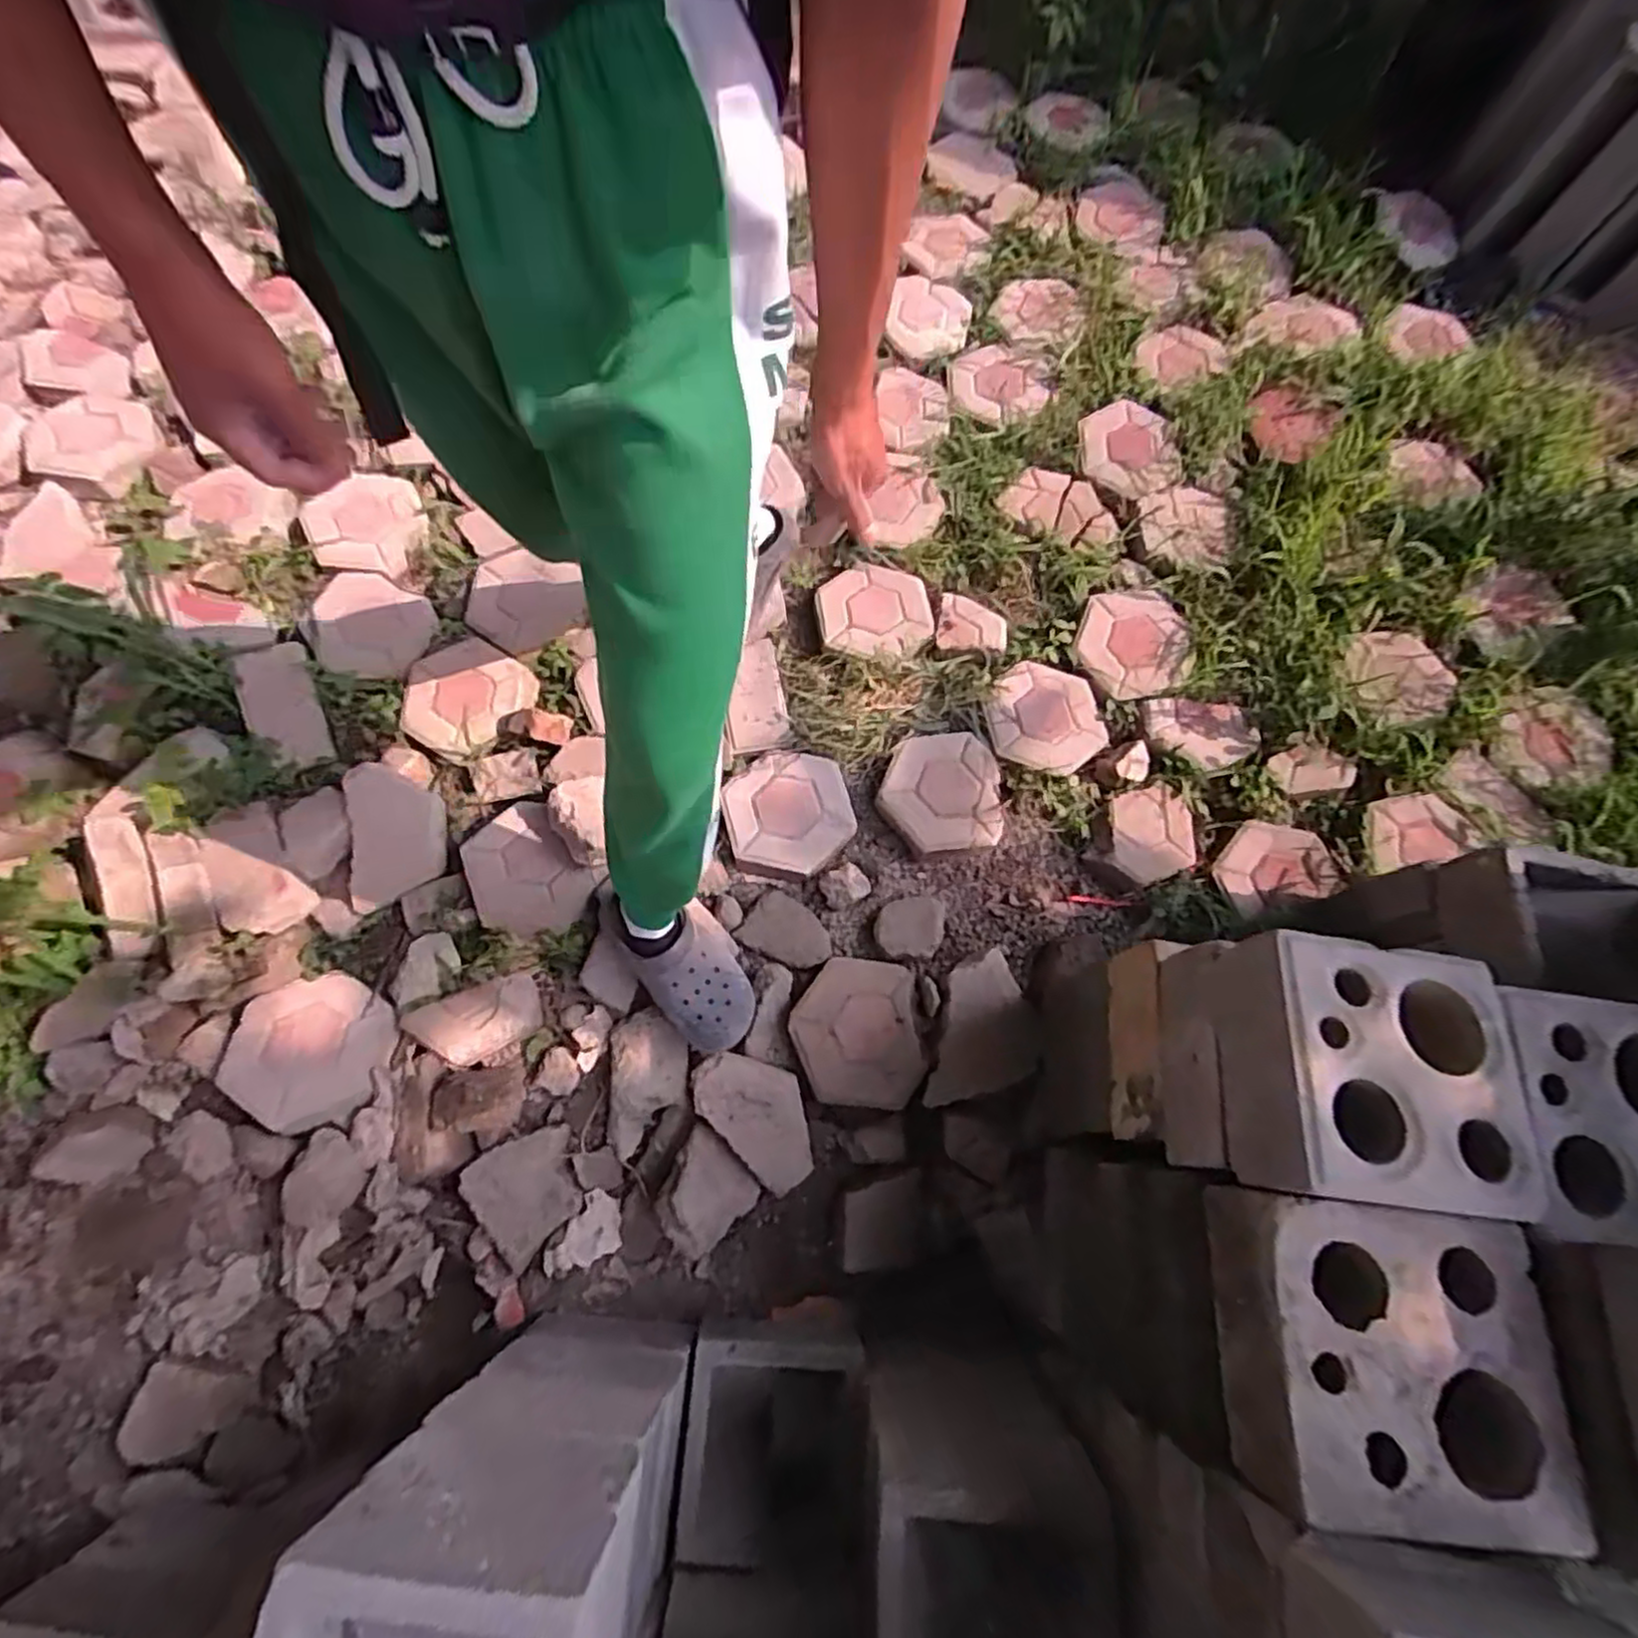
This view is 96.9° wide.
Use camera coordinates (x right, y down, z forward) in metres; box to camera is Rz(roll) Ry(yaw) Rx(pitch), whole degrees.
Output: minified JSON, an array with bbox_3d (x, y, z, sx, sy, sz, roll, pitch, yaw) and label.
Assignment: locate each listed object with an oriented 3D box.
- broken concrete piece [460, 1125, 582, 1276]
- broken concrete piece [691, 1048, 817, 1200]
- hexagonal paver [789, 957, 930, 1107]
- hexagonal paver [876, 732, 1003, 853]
[{"bbox_3d":[-0.399,0.513,0.988,0.135,0.032,0.149,-23,72,-10],"label":"broken concrete piece"},{"bbox_3d":[-0.080,0.394,0.985,0.200,0.051,0.122,43,74,11],"label":"broken concrete piece"},{"bbox_3d":[0.053,0.305,1.040,0.178,0.044,0.198,4,60,0],"label":"hexagonal paver"},{"bbox_3d":[0.194,-0.044,1.158,0.189,0.038,0.198,-7,71,-5],"label":"hexagonal paver"}]

